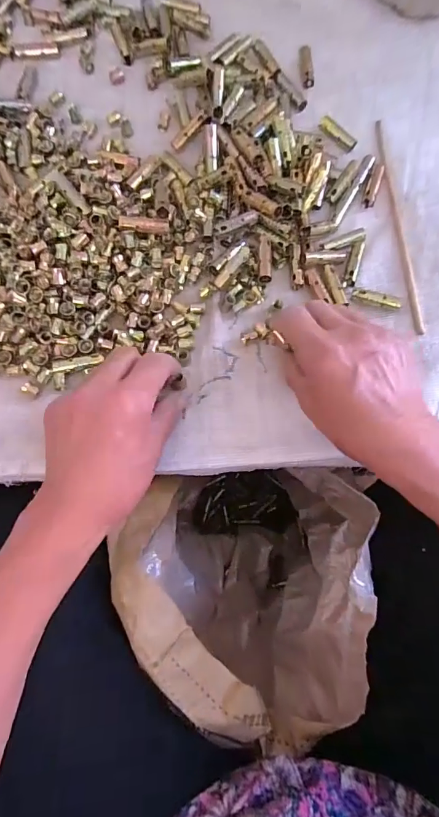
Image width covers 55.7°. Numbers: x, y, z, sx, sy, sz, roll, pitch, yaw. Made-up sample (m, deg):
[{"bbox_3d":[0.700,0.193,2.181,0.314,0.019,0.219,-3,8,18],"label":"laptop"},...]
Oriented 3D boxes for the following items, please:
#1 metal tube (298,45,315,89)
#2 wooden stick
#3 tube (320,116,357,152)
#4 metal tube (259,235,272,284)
[{"bbox_3d":[0.086,-0.336,0.409,0.014,0.011,0.040,-6,77,-3],"label":"metal tube"},{"bbox_3d":[0.158,-0.166,0.367,0.008,0.007,0.214,-4,77,-3],"label":"wooden stick"},{"bbox_3d":[0.113,-0.262,0.397,0.041,0.012,0.012,43,79,8],"label":"tube"},{"bbox_3d":[0.038,-0.125,0.349,0.010,0.013,0.042,2,77,-1],"label":"metal tube"}]

